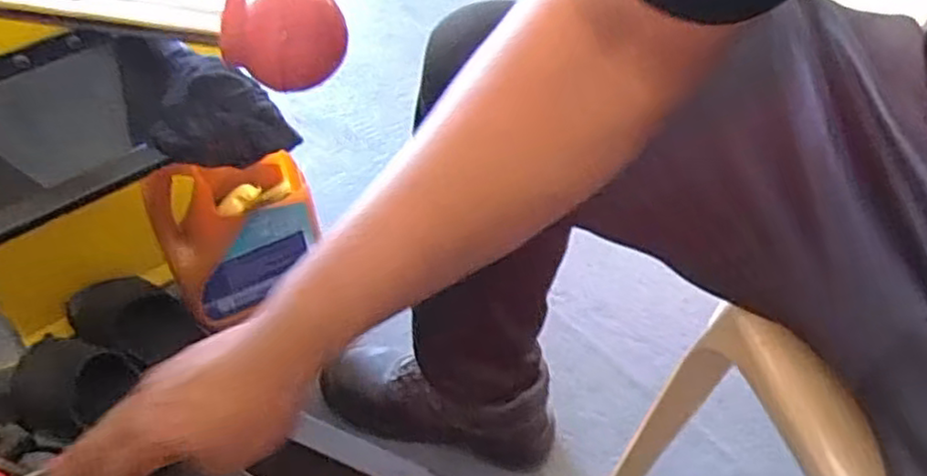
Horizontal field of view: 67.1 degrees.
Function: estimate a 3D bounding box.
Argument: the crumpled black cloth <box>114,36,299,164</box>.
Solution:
[{"bbox_3d":[-0.284,-0.152,0.741,0.135,0.047,0.228,-25,50,-22],"label":"crumpled black cloth"}]

